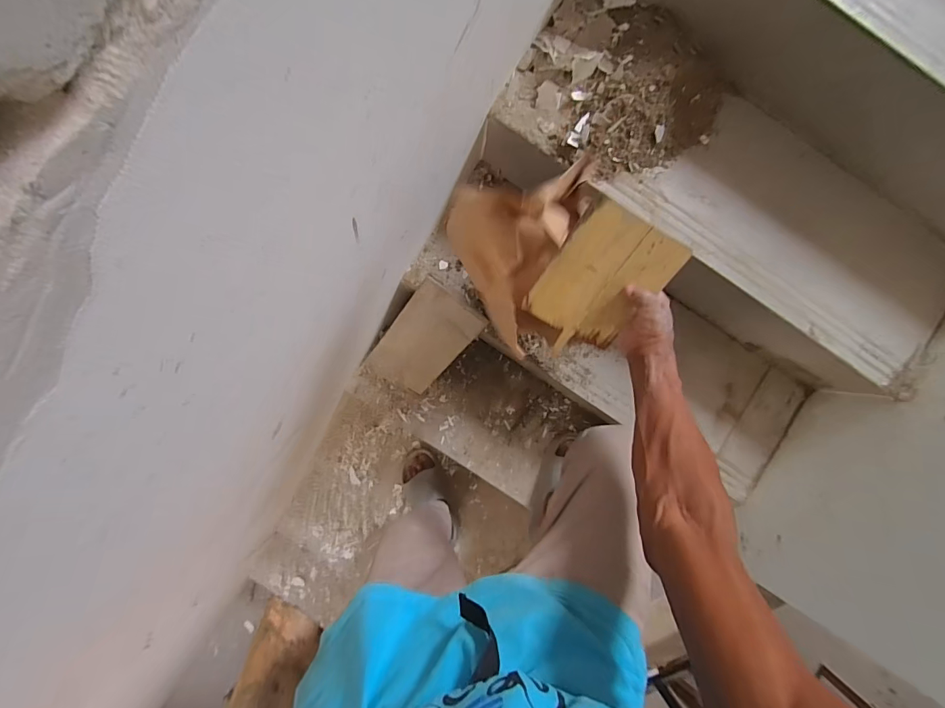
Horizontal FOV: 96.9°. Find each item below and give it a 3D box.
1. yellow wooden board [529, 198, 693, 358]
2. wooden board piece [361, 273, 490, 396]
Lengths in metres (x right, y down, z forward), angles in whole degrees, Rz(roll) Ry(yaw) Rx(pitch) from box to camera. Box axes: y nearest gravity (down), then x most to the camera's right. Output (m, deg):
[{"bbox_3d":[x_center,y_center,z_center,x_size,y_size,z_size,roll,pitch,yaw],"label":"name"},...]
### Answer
[{"bbox_3d":[0.169,-0.091,0.566,0.138,0.008,0.194,28,119,-10],"label":"yellow wooden board"},{"bbox_3d":[-0.107,-0.023,0.905,0.148,0.023,0.300,37,126,-9],"label":"wooden board piece"}]

